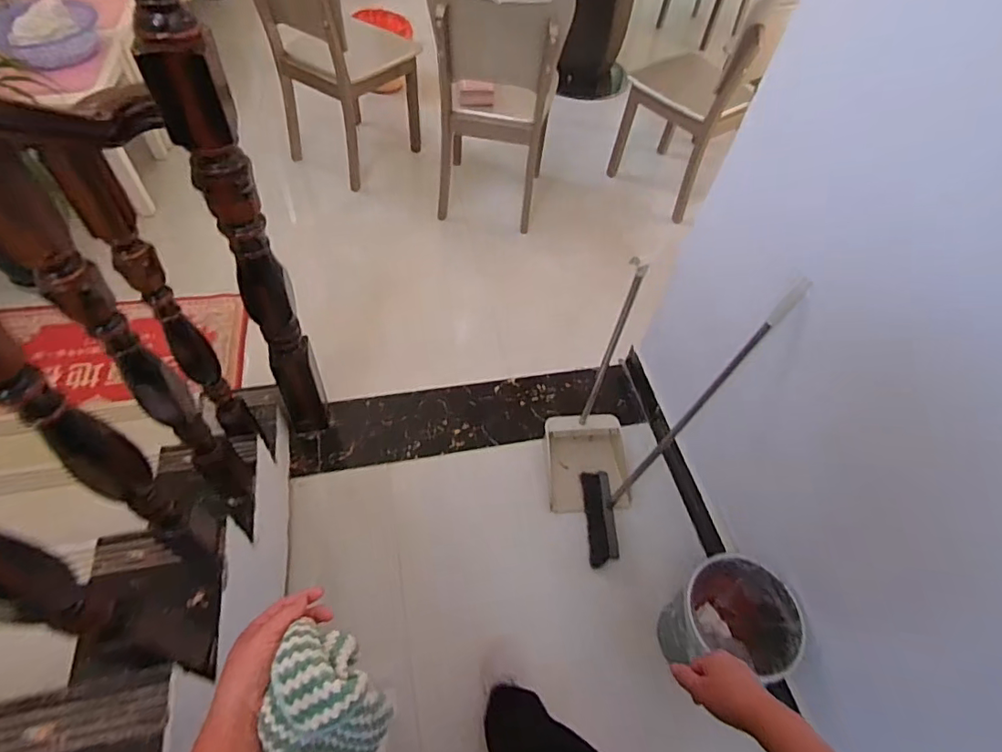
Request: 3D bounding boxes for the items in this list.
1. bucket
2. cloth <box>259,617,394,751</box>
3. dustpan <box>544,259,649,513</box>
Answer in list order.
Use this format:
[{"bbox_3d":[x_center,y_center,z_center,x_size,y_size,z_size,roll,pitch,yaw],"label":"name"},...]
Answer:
[{"bbox_3d":[0.476,0.506,1.132,0.228,0.174,0.211,2,54,-2],"label":"bucket"},{"bbox_3d":[-0.153,0.279,0.455,0.089,0.097,0.109,-29,61,-22],"label":"cloth"},{"bbox_3d":[0.254,0.086,1.292,0.225,0.636,0.260,-1,54,-5],"label":"dustpan"}]

